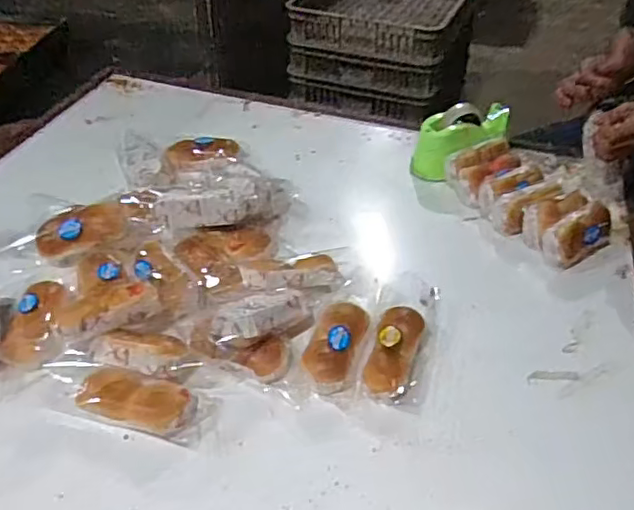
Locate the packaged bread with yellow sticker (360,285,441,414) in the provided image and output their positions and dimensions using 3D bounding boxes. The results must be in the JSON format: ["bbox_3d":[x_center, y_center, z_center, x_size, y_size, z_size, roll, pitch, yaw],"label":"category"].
[{"bbox_3d":[0.123,0.104,0.839,0.089,0.043,0.244,9,44,11],"label":"packaged bread with yellow sticker"}]

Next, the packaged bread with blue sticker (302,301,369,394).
[{"bbox_3d":[0.026,0.114,0.812,0.071,0.042,0.153,10,44,11],"label":"packaged bread with blue sticker"}]

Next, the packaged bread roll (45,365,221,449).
[{"bbox_3d":[-0.245,0.183,0.764,0.236,0.032,0.076,10,41,12],"label":"packaged bread roll"}]

